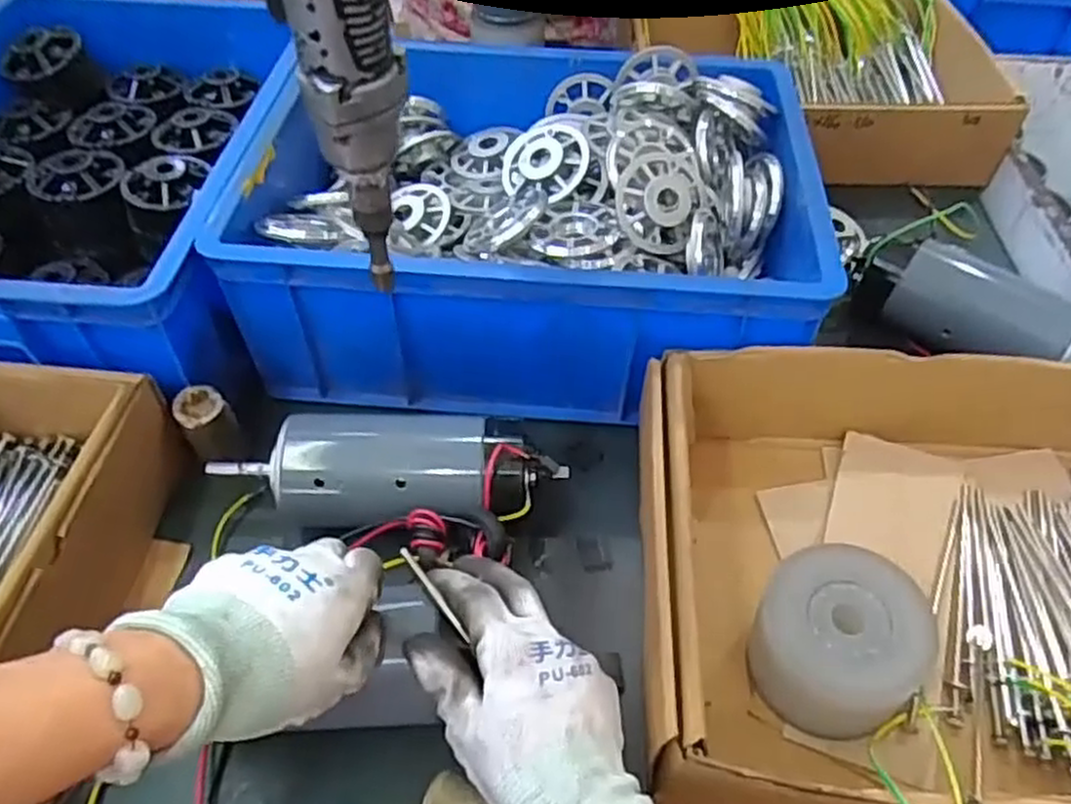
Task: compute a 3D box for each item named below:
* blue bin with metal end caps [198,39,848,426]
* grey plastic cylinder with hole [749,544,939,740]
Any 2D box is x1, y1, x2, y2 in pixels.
[{"bbox_3d":[-0.002,-0.150,0.631,0.416,0.143,0.317,7,50,4],"label":"blue bin with metal end caps"},{"bbox_3d":[0.166,0.136,0.432,0.086,0.074,0.081,1,49,-1],"label":"grey plastic cylinder with hole"}]

